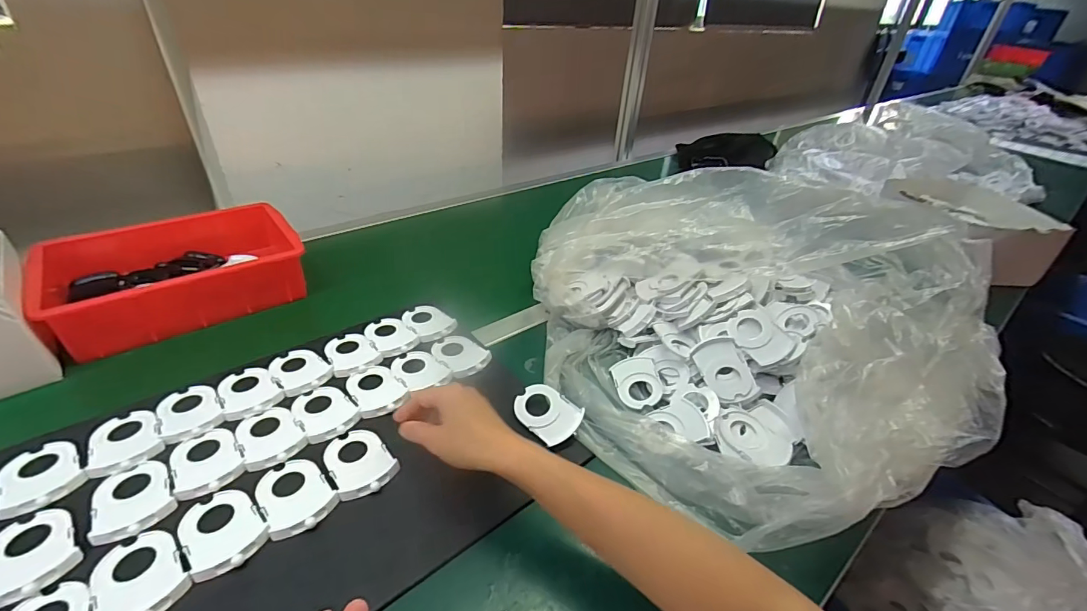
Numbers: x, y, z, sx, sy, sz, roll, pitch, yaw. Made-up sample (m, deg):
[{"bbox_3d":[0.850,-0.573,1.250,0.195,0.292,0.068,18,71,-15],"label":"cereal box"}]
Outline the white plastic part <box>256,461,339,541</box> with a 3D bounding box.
[{"bbox_3d":[-0.237,0.179,0.441,0.058,0.007,0.081,-23,44,-35],"label":"white plastic part"}]

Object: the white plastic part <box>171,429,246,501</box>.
[{"bbox_3d":[-0.339,0.154,0.466,0.058,0.005,0.082,-20,42,-33],"label":"white plastic part"}]

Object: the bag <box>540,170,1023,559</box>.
[{"bbox_3d":[0.258,-0.021,0.624,0.497,0.192,0.604,2,35,-6],"label":"bag"}]

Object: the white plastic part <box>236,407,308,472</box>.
[{"bbox_3d":[-0.292,0.137,0.496,0.059,0.007,0.080,-21,43,-33],"label":"white plastic part"}]

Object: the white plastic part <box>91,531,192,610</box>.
[{"bbox_3d":[-0.328,0.220,0.372,0.082,0.006,0.059,30,41,30],"label":"white plastic part"}]

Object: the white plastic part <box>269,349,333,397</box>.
[{"bbox_3d":[-0.304,0.079,0.580,0.058,0.009,0.083,-26,46,-37],"label":"white plastic part"}]

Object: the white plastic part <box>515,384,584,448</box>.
[{"bbox_3d":[0.004,0.124,0.533,0.077,0.004,0.058,26,60,25],"label":"white plastic part"}]

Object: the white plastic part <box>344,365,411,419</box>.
[{"bbox_3d":[-0.202,0.100,0.558,0.059,0.006,0.084,-23,44,-36],"label":"white plastic part"}]

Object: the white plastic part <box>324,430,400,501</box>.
[{"bbox_3d":[-0.189,0.158,0.476,0.058,0.007,0.083,-21,43,-34],"label":"white plastic part"}]

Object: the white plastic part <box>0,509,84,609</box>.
[{"bbox_3d":[-0.427,0.204,0.384,0.059,0.007,0.083,-25,45,-37],"label":"white plastic part"}]

